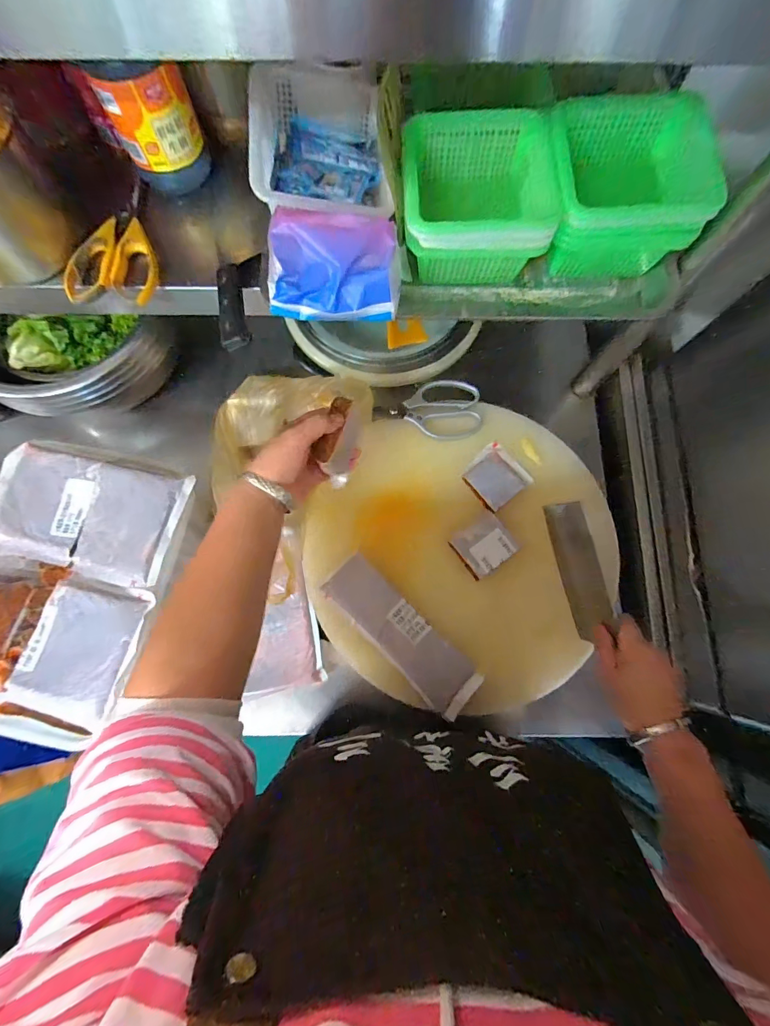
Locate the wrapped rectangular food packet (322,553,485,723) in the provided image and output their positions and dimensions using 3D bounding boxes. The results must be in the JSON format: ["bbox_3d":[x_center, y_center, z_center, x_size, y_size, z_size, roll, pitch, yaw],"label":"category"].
[{"bbox_3d":[0.019,0.146,0.473,0.213,0.013,0.064,44,80,9],"label":"wrapped rectangular food packet"}]

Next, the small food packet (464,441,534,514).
[{"bbox_3d":[0.151,-0.052,0.529,0.079,0.014,0.076,-37,79,-9],"label":"small food packet"}]

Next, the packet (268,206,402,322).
[{"bbox_3d":[-0.048,-0.232,0.365,0.126,0.048,0.089,4,76,1],"label":"packet"}]

